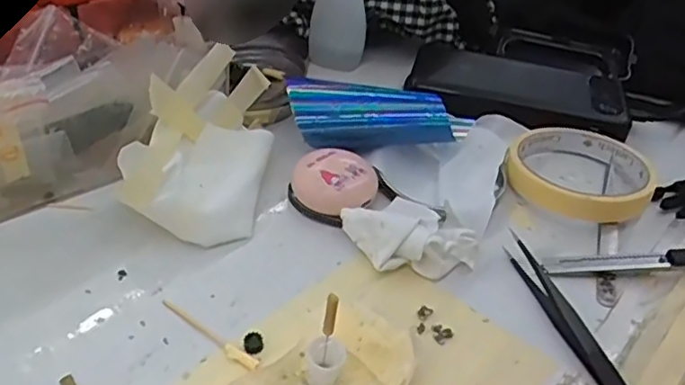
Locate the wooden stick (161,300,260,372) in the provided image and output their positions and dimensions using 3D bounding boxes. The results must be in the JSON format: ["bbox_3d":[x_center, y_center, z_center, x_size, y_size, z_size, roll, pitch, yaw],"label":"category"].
[{"bbox_3d":[-0.062,0.064,0.281,0.059,0.004,0.006,28,43,23],"label":"wooden stick"}]

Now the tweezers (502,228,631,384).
[{"bbox_3d":[0.115,0.067,0.295,0.016,0.011,0.131,-6,41,-16],"label":"tweezers"}]

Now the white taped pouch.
[{"bbox_3d":[-0.078,-0.028,0.346,0.068,0.061,0.108,7,39,0],"label":"white taped pouch"}]

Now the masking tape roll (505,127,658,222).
[{"bbox_3d":[0.149,-0.015,0.390,0.084,0.021,0.087,4,39,-4],"label":"masking tape roll"}]

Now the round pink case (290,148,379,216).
[{"bbox_3d":[-0.004,-0.005,0.356,0.043,0.026,0.041,30,44,26],"label":"round pink case"}]

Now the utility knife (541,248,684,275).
[{"bbox_3d":[0.173,0.037,0.336,0.127,0.015,0.012,3,39,-5],"label":"utility knife"}]

